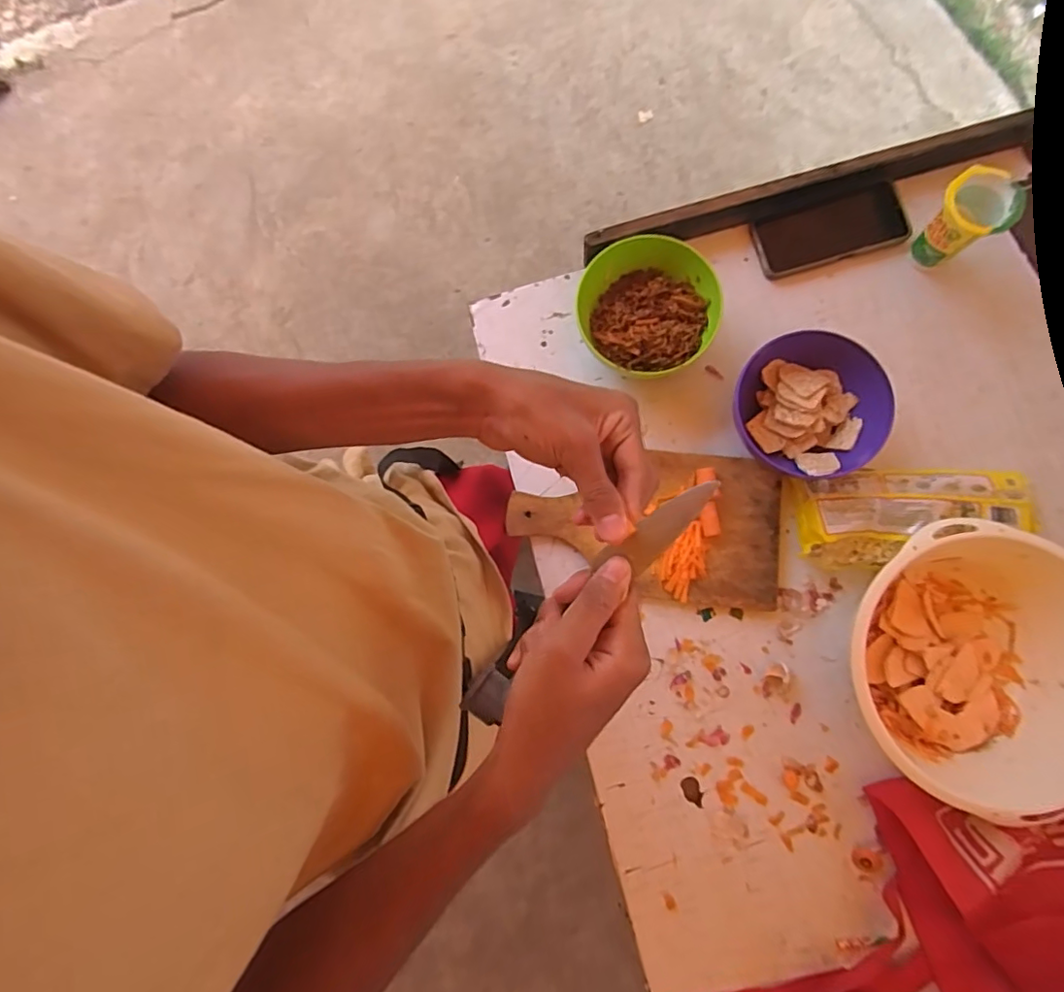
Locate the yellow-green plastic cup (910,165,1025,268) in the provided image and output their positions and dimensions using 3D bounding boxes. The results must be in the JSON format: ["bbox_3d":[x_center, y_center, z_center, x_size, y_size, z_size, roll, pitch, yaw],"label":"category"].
[{"bbox_3d":[0.456,-0.290,0.595,0.061,0.097,0.070,-40,82,-2],"label":"yellow-green plastic cup"}]

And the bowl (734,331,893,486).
[{"bbox_3d":[0.291,-0.094,0.586,0.142,0.076,0.139,-1,82,4],"label":"bowl"}]

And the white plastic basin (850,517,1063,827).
[{"bbox_3d":[0.415,0.162,0.534,0.223,0.114,0.237,-1,82,4],"label":"white plastic basin"}]

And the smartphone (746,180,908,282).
[{"bbox_3d":[0.344,-0.308,0.641,0.165,0.012,0.076,-15,81,7],"label":"smartphone"}]

